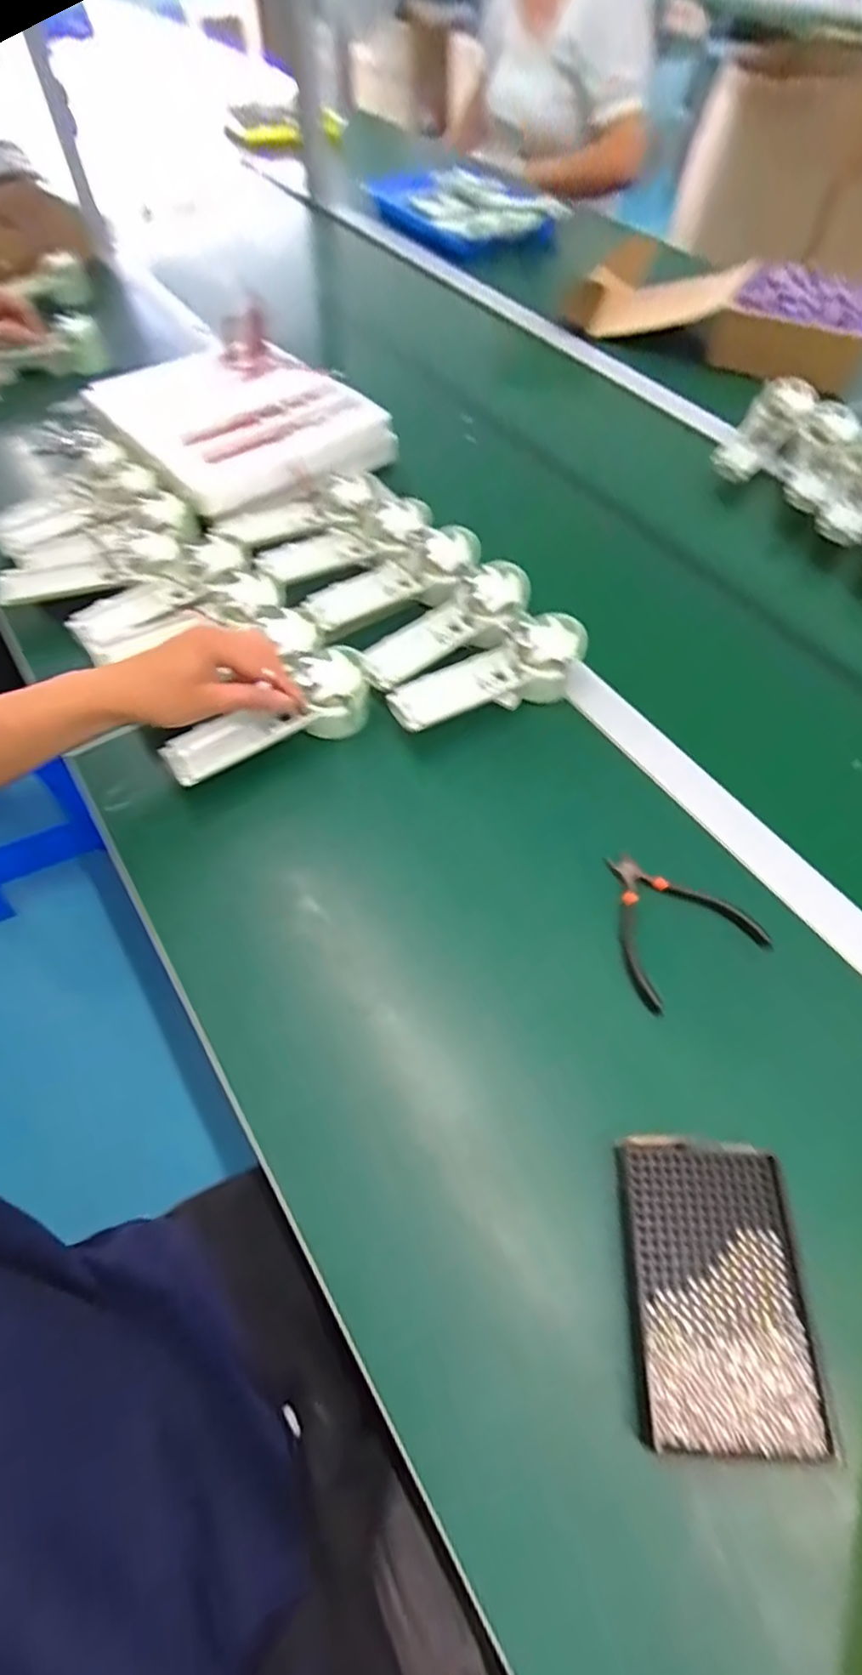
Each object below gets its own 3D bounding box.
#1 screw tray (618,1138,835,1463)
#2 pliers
[{"bbox_3d":[0.152,0.239,0.348,0.089,0.010,0.135,3,59,2],"label":"screw tray"},{"bbox_3d":[0.171,0.055,0.469,0.105,0.017,0.106,-26,62,-15],"label":"pliers"}]

